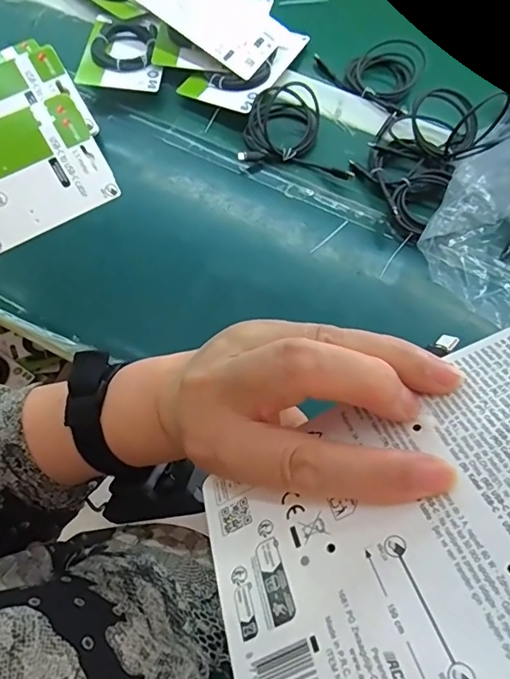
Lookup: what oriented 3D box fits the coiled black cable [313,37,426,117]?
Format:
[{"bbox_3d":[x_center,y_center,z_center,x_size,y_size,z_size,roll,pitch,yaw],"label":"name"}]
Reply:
[{"bbox_3d":[0.154,-0.349,0.614,0.148,0.043,0.100,38,72,13],"label":"coiled black cable"}]

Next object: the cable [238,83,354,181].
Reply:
[{"bbox_3d":[0.054,-0.254,0.552,0.132,0.058,0.115,10,68,3],"label":"cable"}]

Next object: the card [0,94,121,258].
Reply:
[{"bbox_3d":[-0.259,-0.178,0.524,0.182,0.012,0.133,-31,98,-13],"label":"card"}]

